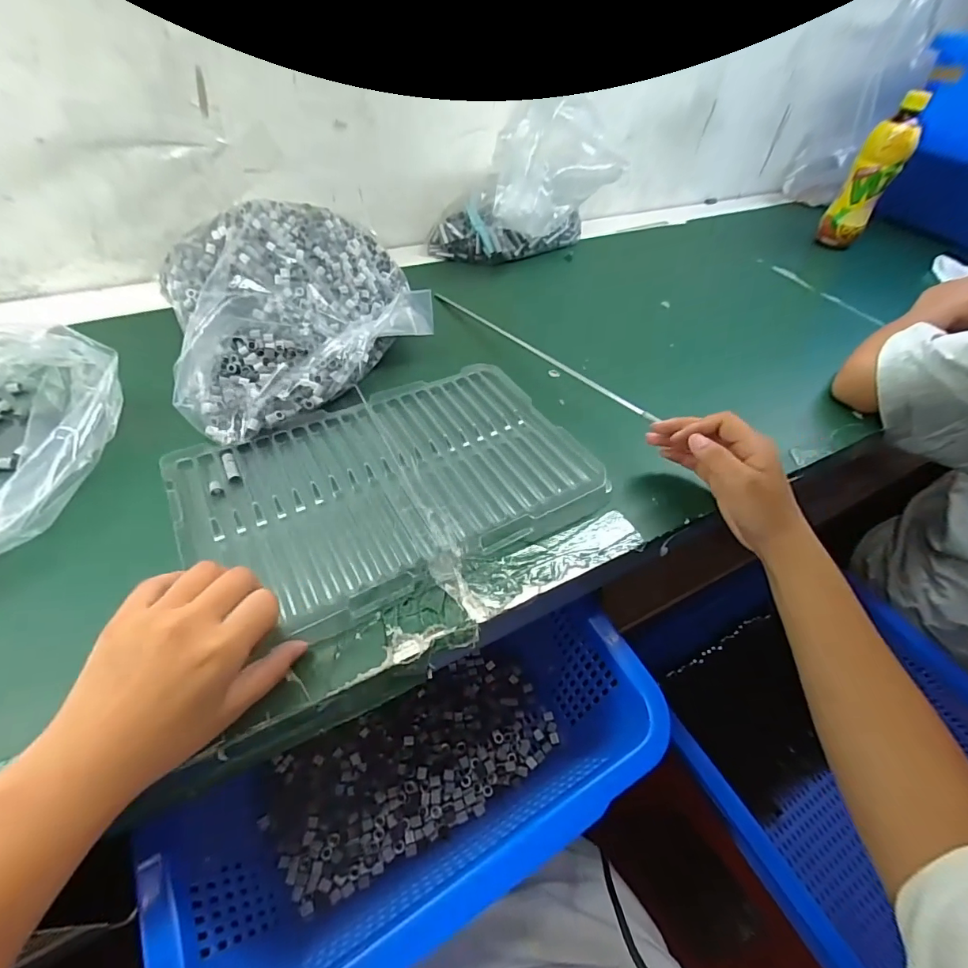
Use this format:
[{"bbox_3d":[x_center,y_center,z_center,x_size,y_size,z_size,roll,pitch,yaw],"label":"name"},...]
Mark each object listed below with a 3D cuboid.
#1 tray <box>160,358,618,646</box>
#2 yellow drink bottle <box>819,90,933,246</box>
[{"bbox_3d":[-0.074,-0.008,0.382,0.299,0.016,0.189,-22,55,-23],"label":"tray"},{"bbox_3d":[0.577,-0.455,0.701,0.059,0.181,0.055,26,52,16],"label":"yellow drink bottle"}]

